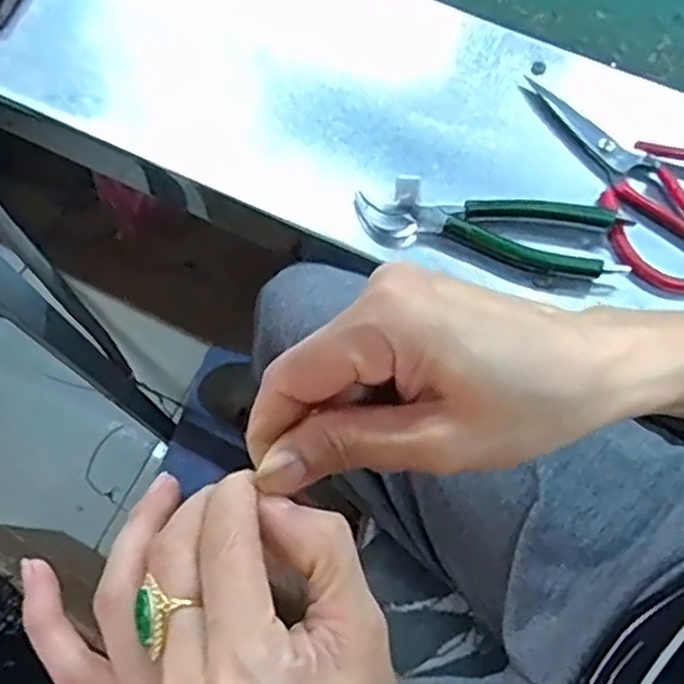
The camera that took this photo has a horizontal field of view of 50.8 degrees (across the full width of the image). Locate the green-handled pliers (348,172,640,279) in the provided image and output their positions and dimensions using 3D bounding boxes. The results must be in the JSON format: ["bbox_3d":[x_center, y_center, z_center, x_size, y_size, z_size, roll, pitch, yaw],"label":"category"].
[{"bbox_3d":[0.104,-0.085,0.515,0.187,0.014,0.055,11,72,5],"label":"green-handled pliers"}]

